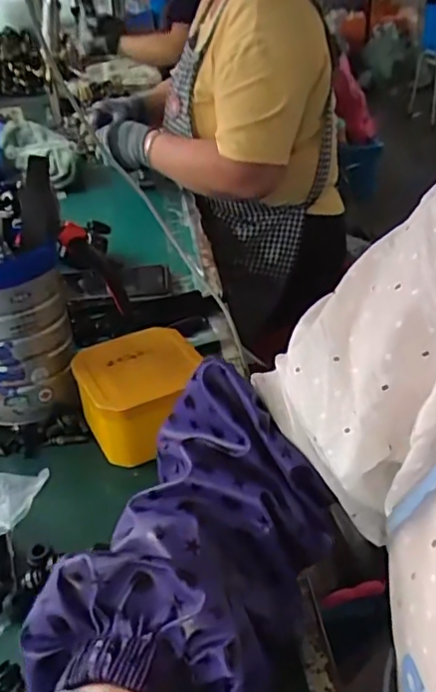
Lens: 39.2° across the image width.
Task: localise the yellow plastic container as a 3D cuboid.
[{"bbox_3d":[-0.065,0.040,0.524,0.101,0.062,0.105,-15,36,-19],"label":"yellow plastic container"}]

